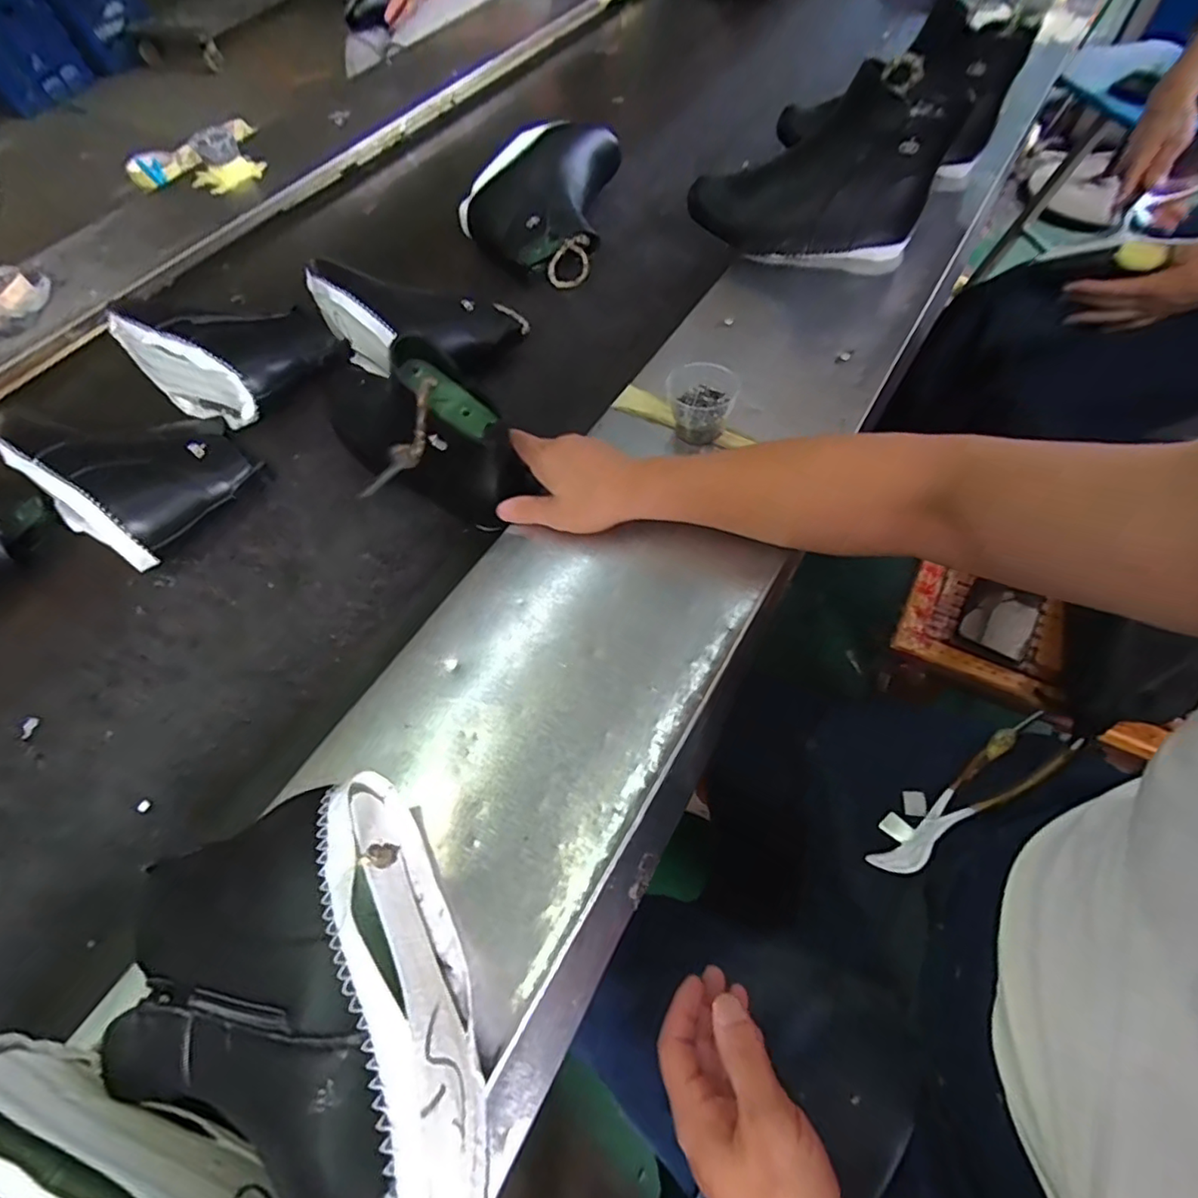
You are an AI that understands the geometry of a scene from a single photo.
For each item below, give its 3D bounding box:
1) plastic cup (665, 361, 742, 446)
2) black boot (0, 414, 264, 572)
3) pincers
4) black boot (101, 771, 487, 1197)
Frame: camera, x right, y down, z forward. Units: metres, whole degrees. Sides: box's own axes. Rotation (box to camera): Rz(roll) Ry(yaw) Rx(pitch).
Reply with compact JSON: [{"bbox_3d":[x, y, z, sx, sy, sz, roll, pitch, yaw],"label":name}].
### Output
[{"bbox_3d":[0.097,-0.180,0.562,0.066,0.055,0.065,-2,59,4],"label":"plastic cup"},{"bbox_3d":[-0.457,-0.134,0.591,0.187,0.092,0.156,29,66,20],"label":"black boot"},{"bbox_3d":[0.315,0.170,0.501,0.191,0.022,0.044,-40,63,-2],"label":"pincers"},{"bbox_3d":[-0.158,0.235,0.300,0.170,0.094,0.257,-19,60,-7],"label":"black boot"}]

